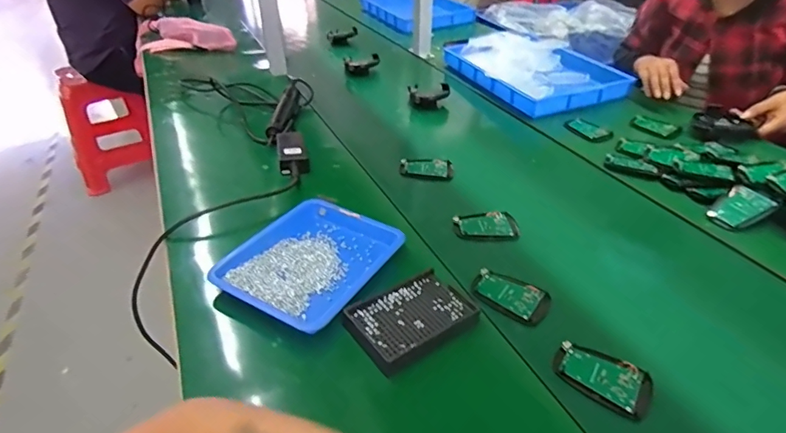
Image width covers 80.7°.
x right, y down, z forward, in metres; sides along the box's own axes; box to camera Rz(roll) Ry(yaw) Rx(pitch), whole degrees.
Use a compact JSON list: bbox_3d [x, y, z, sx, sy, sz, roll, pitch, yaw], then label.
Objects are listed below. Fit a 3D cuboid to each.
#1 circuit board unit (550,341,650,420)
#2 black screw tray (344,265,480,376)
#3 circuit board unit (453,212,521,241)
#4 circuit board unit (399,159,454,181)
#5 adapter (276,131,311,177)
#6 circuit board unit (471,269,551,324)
[{"bbox_3d":[0.225,0.172,0.498,0.096,0.010,0.061,22,41,28],"label":"circuit board unit"},{"bbox_3d":[0.023,0.121,0.542,0.137,0.028,0.097,-25,42,-29],"label":"black screw tray"},{"bbox_3d":[0.144,0.014,0.716,0.098,0.010,0.061,3,36,5],"label":"circuit board unit"},{"bbox_3d":[0.063,-0.088,0.851,0.097,0.022,0.044,8,37,12],"label":"circuit board unit"},{"bbox_3d":[-0.187,-0.121,0.863,0.052,0.030,0.133,-9,36,-11],"label":"adapter"},{"bbox_3d":[0.152,0.100,0.596,0.096,0.010,0.060,24,42,31],"label":"circuit board unit"}]

